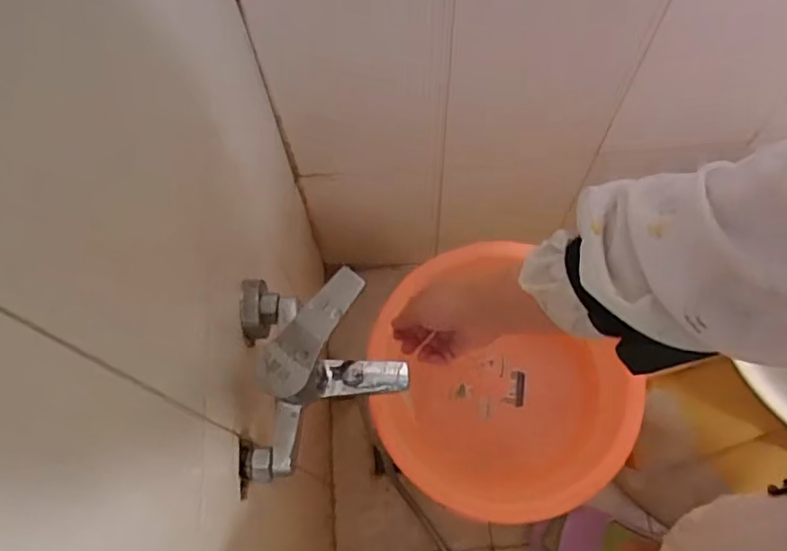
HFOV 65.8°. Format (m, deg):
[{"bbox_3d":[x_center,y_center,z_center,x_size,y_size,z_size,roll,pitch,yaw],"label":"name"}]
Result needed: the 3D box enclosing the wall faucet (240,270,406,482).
[{"bbox_3d":[-0.065,0.074,0.535,0.147,0.107,0.176,-6,68,-1],"label":"wall faucet"}]

